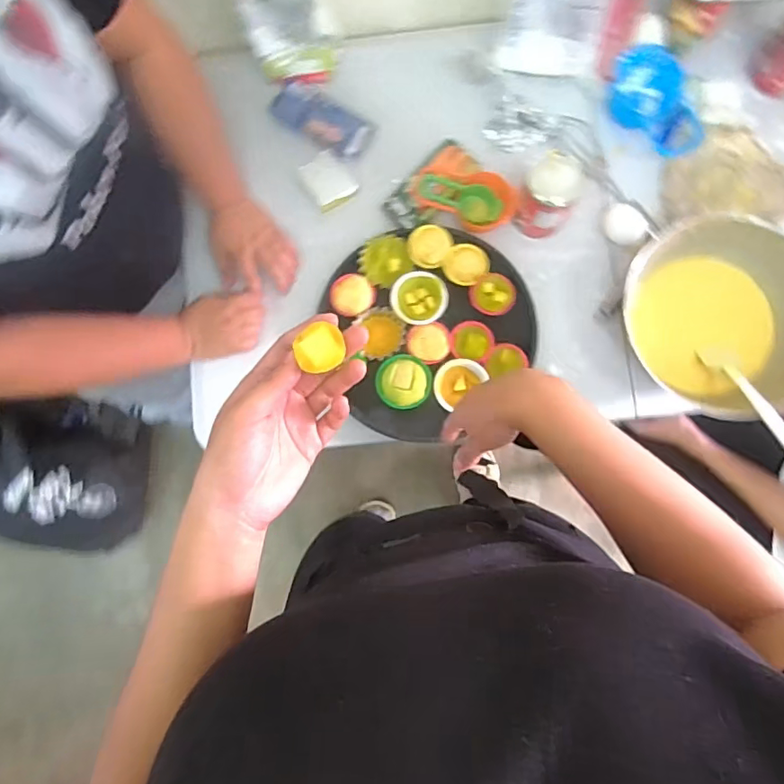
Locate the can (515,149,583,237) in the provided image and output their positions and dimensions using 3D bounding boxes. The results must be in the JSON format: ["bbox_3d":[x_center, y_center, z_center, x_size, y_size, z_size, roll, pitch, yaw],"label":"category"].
[{"bbox_3d":[0.201,-0.252,0.686,0.069,0.101,0.066,0,82,3],"label":"can"}]

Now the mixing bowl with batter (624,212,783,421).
[{"bbox_3d":[0.399,-0.092,0.639,0.238,0.091,0.207,34,86,7],"label":"mixing bowl with batter"}]

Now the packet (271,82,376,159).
[{"bbox_3d":[-0.098,-0.379,0.733,0.147,0.015,0.063,33,85,7],"label":"packet"}]

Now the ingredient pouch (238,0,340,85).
[{"bbox_3d":[-0.133,-0.468,0.660,0.116,0.180,0.039,-3,82,3],"label":"ingredient pouch"}]

